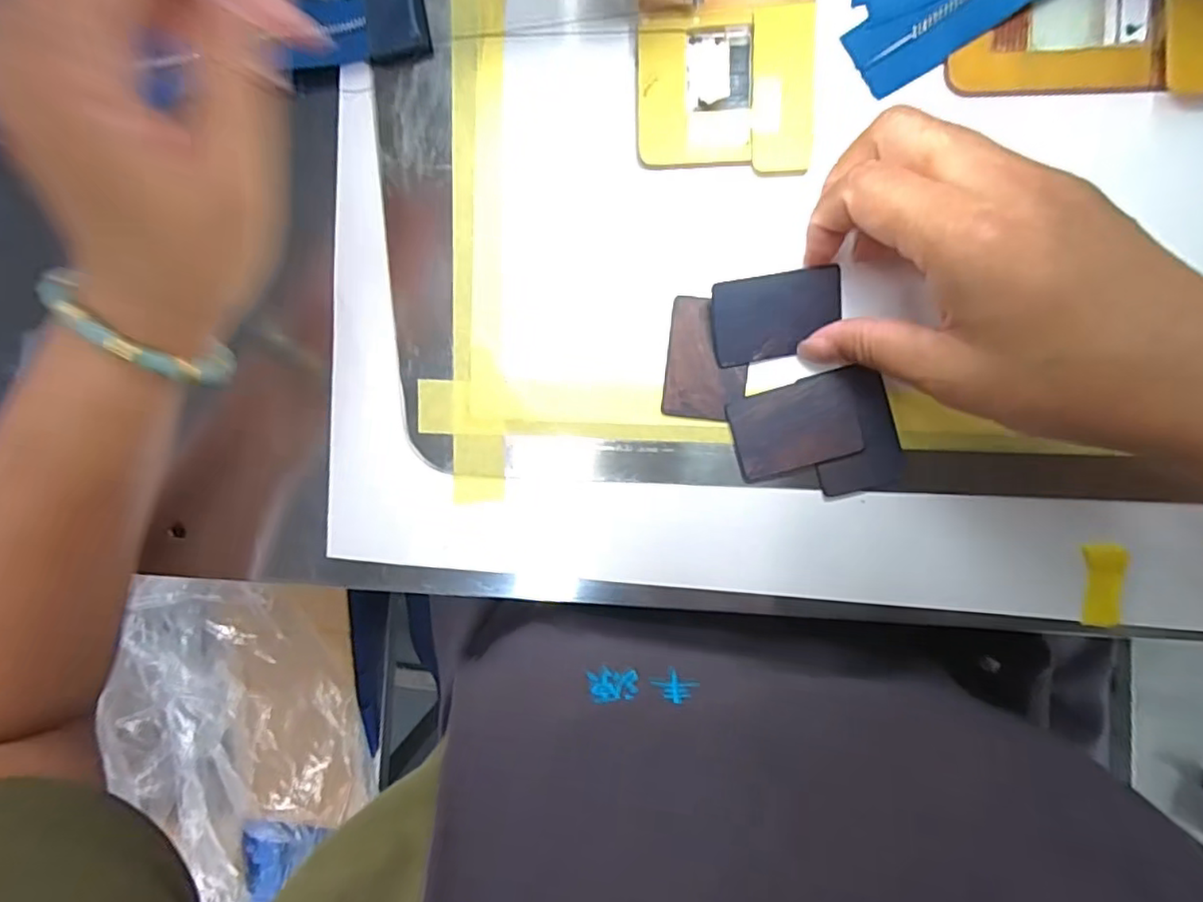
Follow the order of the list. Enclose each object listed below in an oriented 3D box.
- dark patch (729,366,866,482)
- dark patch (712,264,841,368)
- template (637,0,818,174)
[{"bbox_3d":[0.082,-0.010,0.260,0.052,0.004,0.035,-16,91,7],"label":"dark patch"},{"bbox_3d":[0.073,-0.056,0.256,0.052,0.004,0.035,-9,109,3],"label":"dark patch"},{"bbox_3d":[0.051,-0.163,0.253,0.071,0.004,0.091,1,94,7],"label":"template"}]

